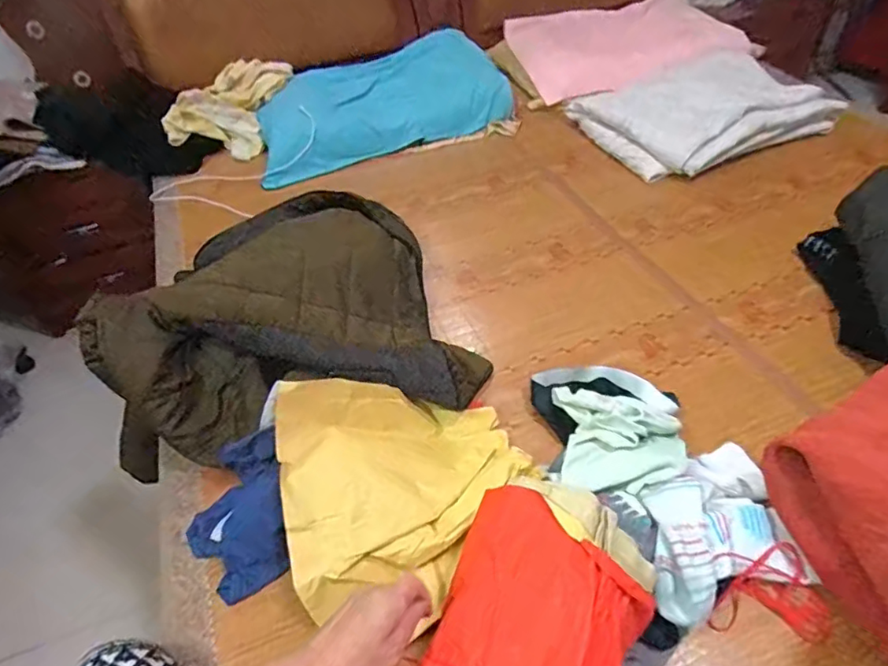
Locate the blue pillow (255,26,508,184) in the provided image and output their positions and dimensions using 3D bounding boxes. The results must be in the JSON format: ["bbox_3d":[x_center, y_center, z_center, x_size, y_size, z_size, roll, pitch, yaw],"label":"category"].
[{"bbox_3d":[-0.159,-0.598,1.432,0.660,0.145,0.294,-21,46,-13],"label":"blue pillow"}]

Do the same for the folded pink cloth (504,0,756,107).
[{"bbox_3d":[0.516,-0.837,1.590,0.594,0.029,0.396,-19,65,-4],"label":"folded pink cloth"}]

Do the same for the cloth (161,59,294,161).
[{"bbox_3d":[-0.560,-0.601,1.431,0.230,0.059,0.310,20,81,-3],"label":"cloth"}]

